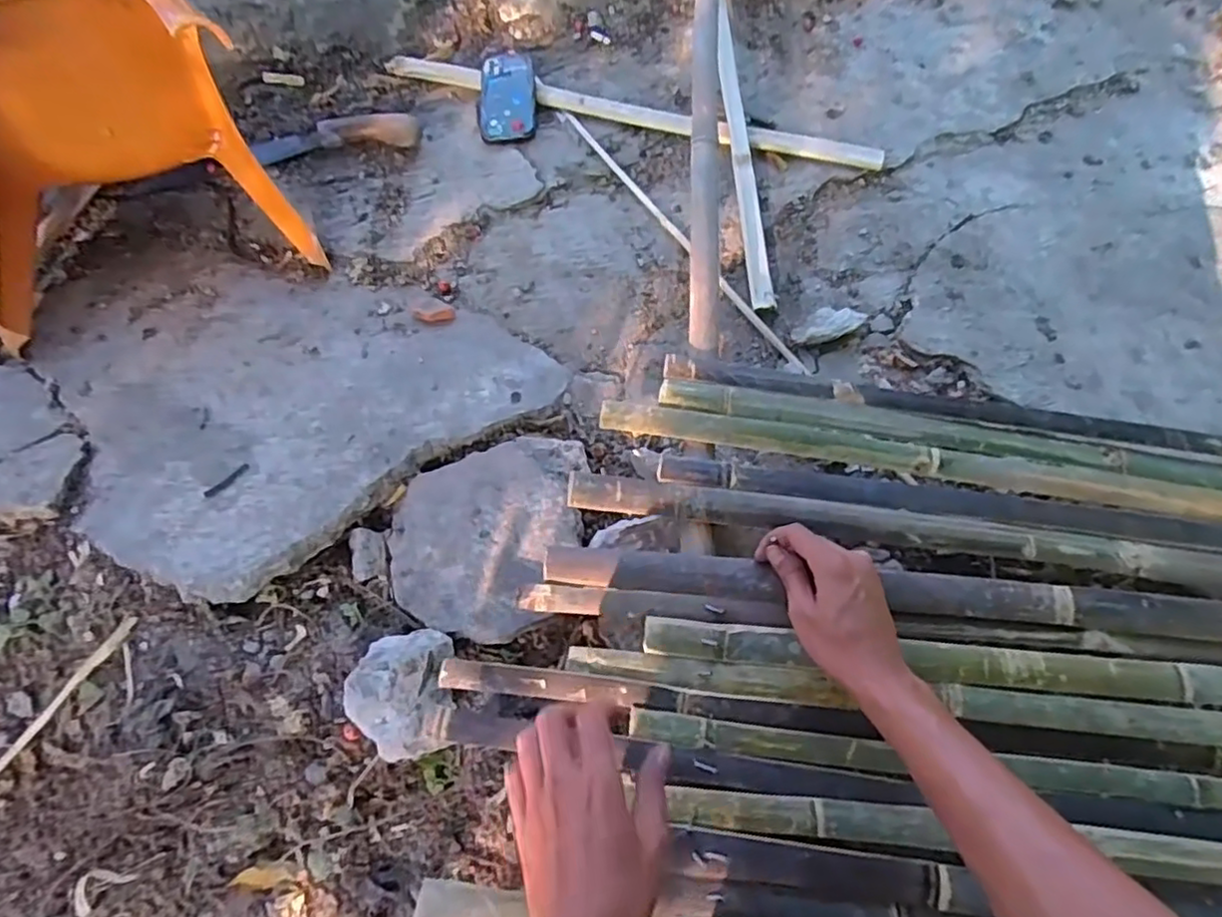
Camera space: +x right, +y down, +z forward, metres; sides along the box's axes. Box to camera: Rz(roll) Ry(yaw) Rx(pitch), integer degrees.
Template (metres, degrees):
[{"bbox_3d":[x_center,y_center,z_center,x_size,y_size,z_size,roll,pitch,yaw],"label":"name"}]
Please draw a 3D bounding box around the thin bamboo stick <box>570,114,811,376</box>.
[{"bbox_3d":[0.083,-0.310,0.881,0.016,0.013,0.555,-28,65,-13],"label":"thin bamboo stick"}]

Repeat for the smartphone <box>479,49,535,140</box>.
[{"bbox_3d":[-0.157,-0.551,0.992,0.084,0.015,0.160,-4,74,-2],"label":"smartphone"}]

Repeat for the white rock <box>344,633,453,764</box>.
[{"bbox_3d":[-0.181,0.206,0.578,0.089,0.049,0.107,-3,67,0],"label":"white rock"}]

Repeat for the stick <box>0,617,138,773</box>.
[{"bbox_3d":[-0.500,0.233,0.574,0.013,0.007,0.228,38,84,19],"label":"stick"}]

